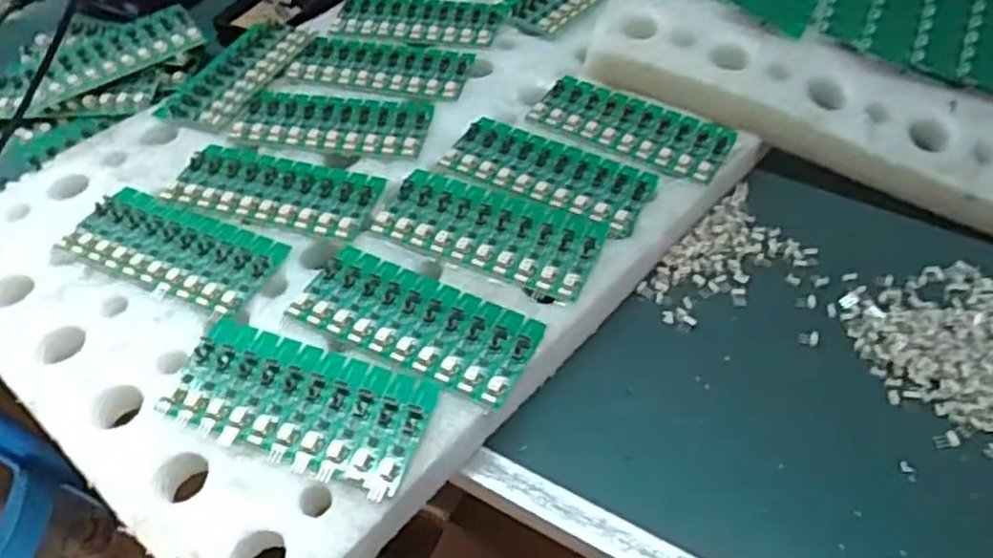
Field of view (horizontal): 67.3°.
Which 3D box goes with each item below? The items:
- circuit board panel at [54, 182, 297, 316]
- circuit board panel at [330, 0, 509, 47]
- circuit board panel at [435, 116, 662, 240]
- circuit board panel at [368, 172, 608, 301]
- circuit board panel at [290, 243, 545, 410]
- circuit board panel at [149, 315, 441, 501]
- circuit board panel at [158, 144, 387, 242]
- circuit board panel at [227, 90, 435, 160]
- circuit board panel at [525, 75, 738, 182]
[{"bbox_3d":[-0.201,-0.021,0.462,0.135,0.006,0.060,19,53,17],"label":"circuit board panel"},{"bbox_3d":[-0.065,-0.218,0.622,0.137,0.006,0.061,9,51,9],"label":"circuit board panel"},{"bbox_3d":[0.035,-0.072,0.500,0.138,0.006,0.061,23,54,20],"label":"circuit board panel"},{"bbox_3d":[-0.005,-0.030,0.466,0.138,0.009,0.061,18,53,16],"label":"circuit board panel"},{"bbox_3d":[-0.046,0.023,0.423,0.137,0.010,0.061,21,54,18],"label":"circuit board panel"},{"bbox_3d":[-0.102,0.064,0.388,0.135,0.011,0.065,16,52,15],"label":"circuit board panel"},{"bbox_3d":[-0.148,-0.061,0.494,0.139,0.004,0.064,12,51,11],"label":"circuit board panel"},{"bbox_3d":[-0.118,-0.114,0.540,0.140,0.005,0.063,7,51,7],"label":"circuit board panel"},{"bbox_3d":[0.095,-0.109,0.527,0.137,0.005,0.058,23,54,20],"label":"circuit board panel"}]

